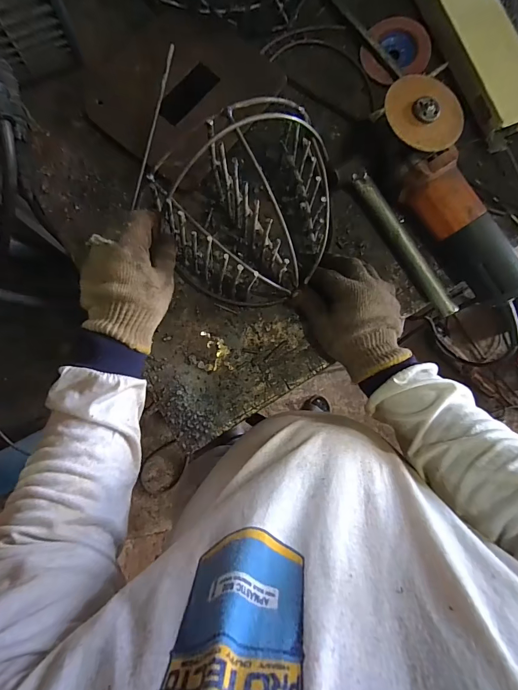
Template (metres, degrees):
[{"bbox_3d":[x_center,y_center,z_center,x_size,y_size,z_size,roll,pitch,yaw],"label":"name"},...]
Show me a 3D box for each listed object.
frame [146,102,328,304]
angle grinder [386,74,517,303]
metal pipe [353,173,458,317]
[{"bbox_3d":[0.000,-0.144,0.394,0.202,0.122,0.167,-33,88,-8],"label":"frame"},{"bbox_3d":[0.237,-0.179,0.427,0.102,0.078,0.282,-27,87,-7],"label":"angle grinder"},{"bbox_3d":[0.189,-0.132,0.453,0.024,0.018,0.213,-31,88,-7],"label":"metal pipe"}]

